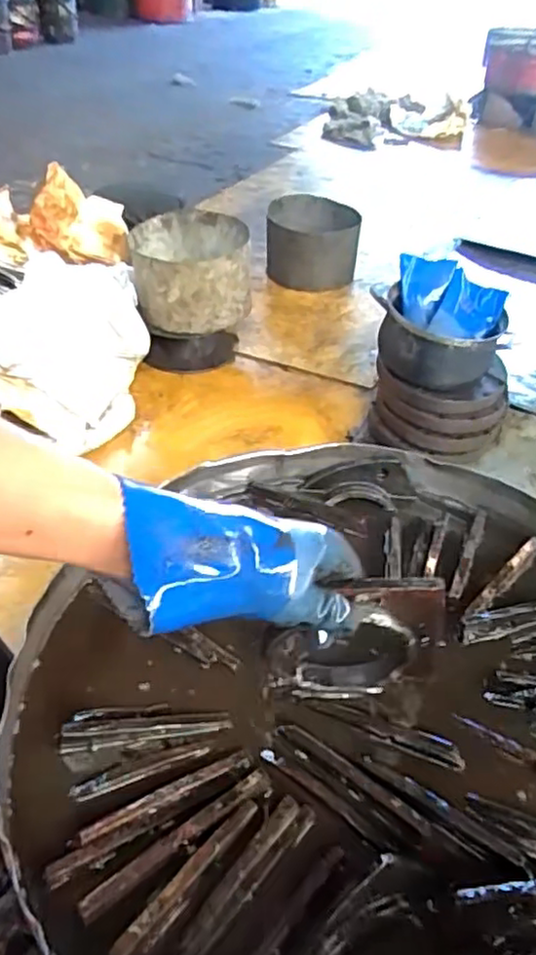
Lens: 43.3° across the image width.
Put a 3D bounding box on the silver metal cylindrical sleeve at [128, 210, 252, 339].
[{"bbox_3d":[-0.188,-0.499,1.663,0.271,0.197,0.298,2,40,-2],"label":"silver metal cylindrical sleeve"}]

